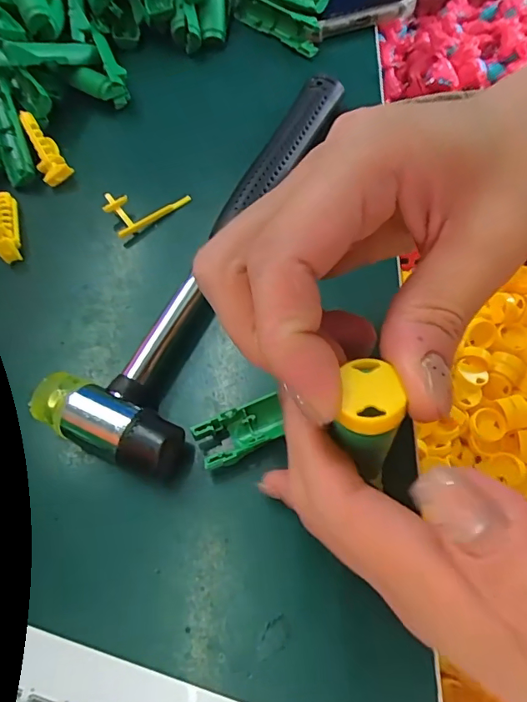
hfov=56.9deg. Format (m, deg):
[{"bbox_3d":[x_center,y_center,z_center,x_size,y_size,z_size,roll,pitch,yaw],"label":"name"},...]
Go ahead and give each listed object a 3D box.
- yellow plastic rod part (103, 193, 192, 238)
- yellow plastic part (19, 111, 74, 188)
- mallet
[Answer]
[{"bbox_3d":[-0.063,-0.080,0.264,0.043,0.010,0.025,-31,64,-11],"label":"yellow plastic rod part"},{"bbox_3d":[-0.126,-0.117,0.279,0.016,0.013,0.046,-26,83,-14],"label":"yellow plastic part"},{"bbox_3d":[-0.015,-0.053,0.240,0.065,0.031,0.233,23,67,16],"label":"mallet"}]

